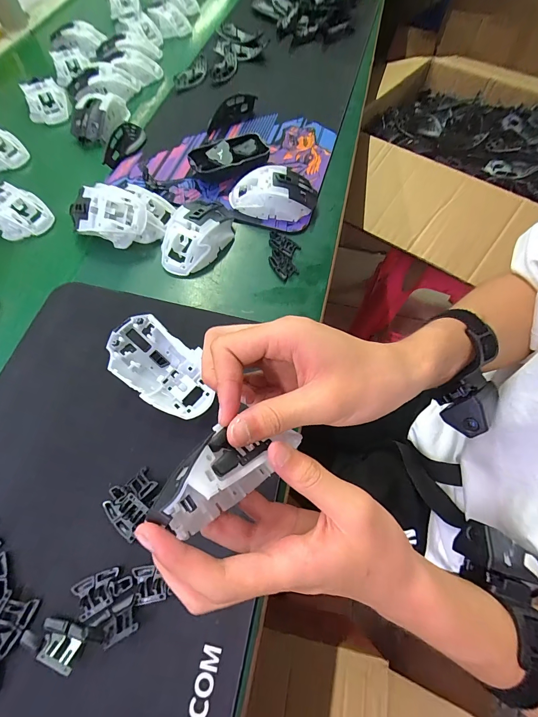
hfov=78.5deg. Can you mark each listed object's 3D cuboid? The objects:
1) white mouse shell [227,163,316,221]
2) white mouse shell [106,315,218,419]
[{"bbox_3d":[0.006,-0.221,0.442,0.117,0.038,0.062,1,65,-1],"label":"white mouse shell"},{"bbox_3d":[-0.102,0.011,0.326,0.114,0.041,0.068,32,69,13],"label":"white mouse shell"}]

